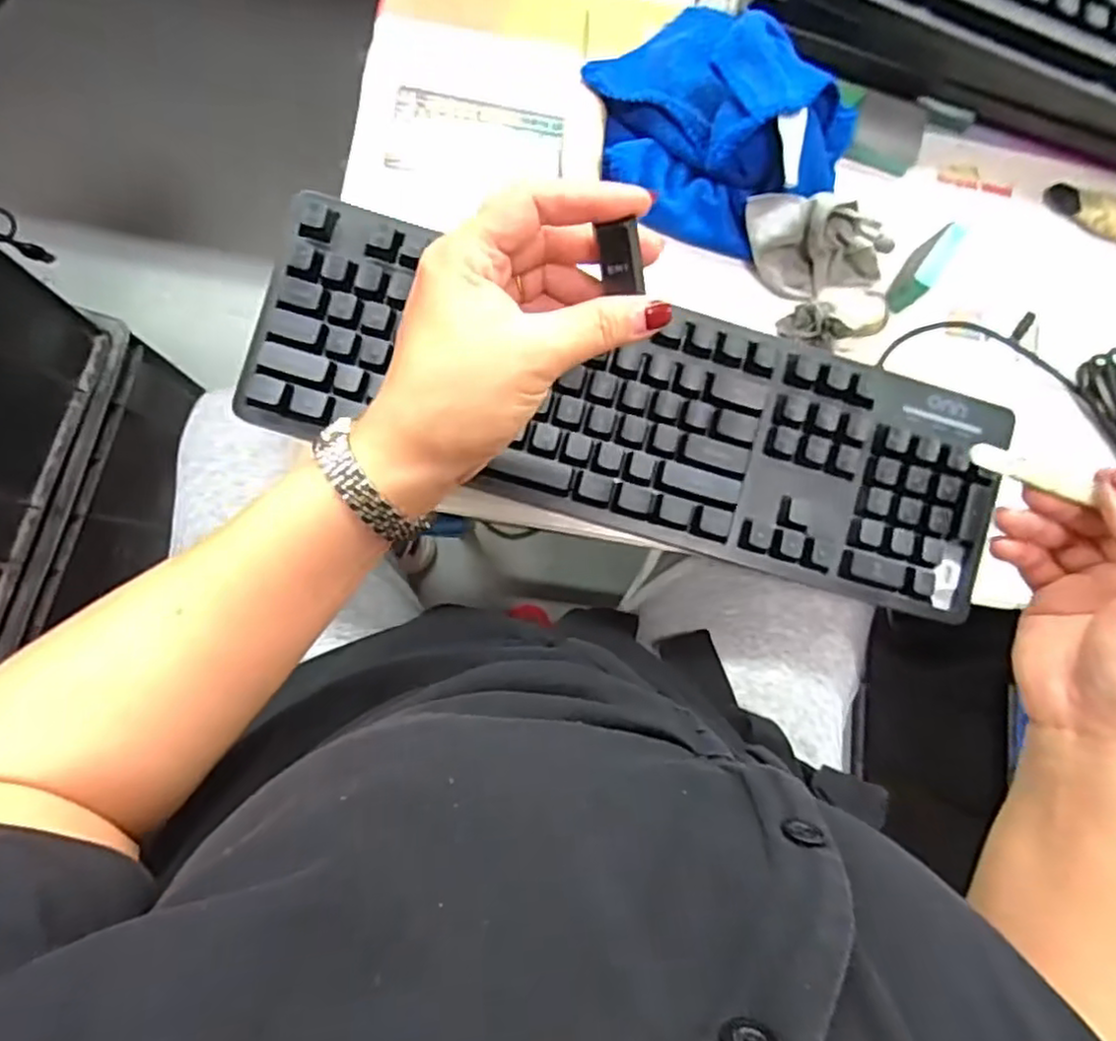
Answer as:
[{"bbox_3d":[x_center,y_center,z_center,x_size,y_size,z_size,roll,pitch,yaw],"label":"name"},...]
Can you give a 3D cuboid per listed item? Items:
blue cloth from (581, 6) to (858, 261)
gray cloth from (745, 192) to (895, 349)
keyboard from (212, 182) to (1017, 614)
[{"bbox_3d":[0.092,-0.237,0.411,0.154,0.064,0.119,37,83,-1],"label":"blue cloth"},{"bbox_3d":[0.159,-0.149,0.413,0.091,0.038,0.078,3,84,-5],"label":"gray cloth"},{"bbox_3d":[0.044,-0.060,0.405,0.432,0.036,0.132,15,83,-3],"label":"keyboard"}]

